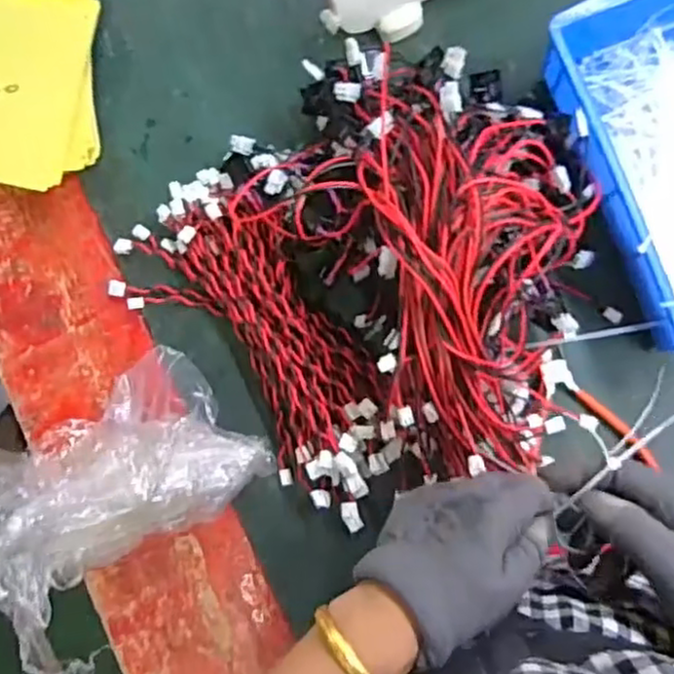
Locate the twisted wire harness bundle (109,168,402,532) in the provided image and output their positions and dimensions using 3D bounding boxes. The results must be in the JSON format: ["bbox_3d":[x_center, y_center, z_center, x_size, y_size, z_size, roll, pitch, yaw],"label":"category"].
[{"bbox_3d":[-0.064,0.002,0.625,0.148,0.046,0.339,-43,81,1],"label":"twisted wire harness bundle"}]

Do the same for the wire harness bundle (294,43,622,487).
[{"bbox_3d":[0.095,-0.070,0.556,0.228,0.153,0.347,-15,82,5],"label":"wire harness bundle"}]

